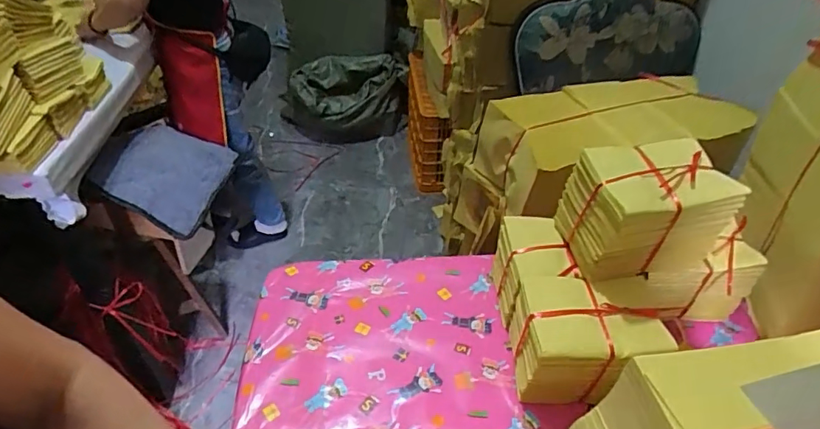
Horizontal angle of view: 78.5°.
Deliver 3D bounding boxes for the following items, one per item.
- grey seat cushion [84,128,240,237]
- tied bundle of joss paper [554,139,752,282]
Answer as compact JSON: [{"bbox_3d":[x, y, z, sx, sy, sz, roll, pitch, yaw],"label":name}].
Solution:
[{"bbox_3d":[-0.630,-0.120,1.289,0.281,0.055,0.299,28,53,-14],"label":"grey seat cushion"},{"bbox_3d":[0.301,-0.007,0.655,0.158,0.145,0.121,-7,42,-9],"label":"tied bundle of joss paper"}]

